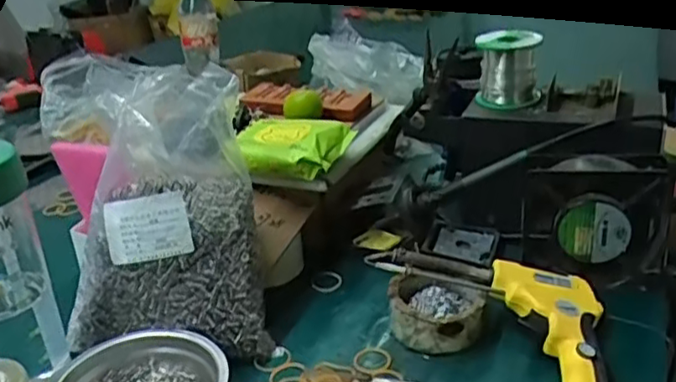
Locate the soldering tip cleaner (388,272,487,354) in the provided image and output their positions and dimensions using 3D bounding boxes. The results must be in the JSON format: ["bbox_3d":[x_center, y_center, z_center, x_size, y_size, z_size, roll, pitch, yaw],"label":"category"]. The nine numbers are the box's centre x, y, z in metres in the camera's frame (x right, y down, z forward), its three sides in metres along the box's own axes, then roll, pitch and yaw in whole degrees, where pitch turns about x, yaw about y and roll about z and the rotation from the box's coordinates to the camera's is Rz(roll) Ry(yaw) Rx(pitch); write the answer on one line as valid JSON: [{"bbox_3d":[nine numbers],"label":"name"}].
[{"bbox_3d":[0.083,0.103,0.545,0.081,0.040,0.069,3,25,17],"label":"soldering tip cleaner"}]

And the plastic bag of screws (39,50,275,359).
[{"bbox_3d":[-0.153,0.020,0.538,0.164,0.222,0.137,-5,24,-2],"label":"plastic bag of screws"}]

